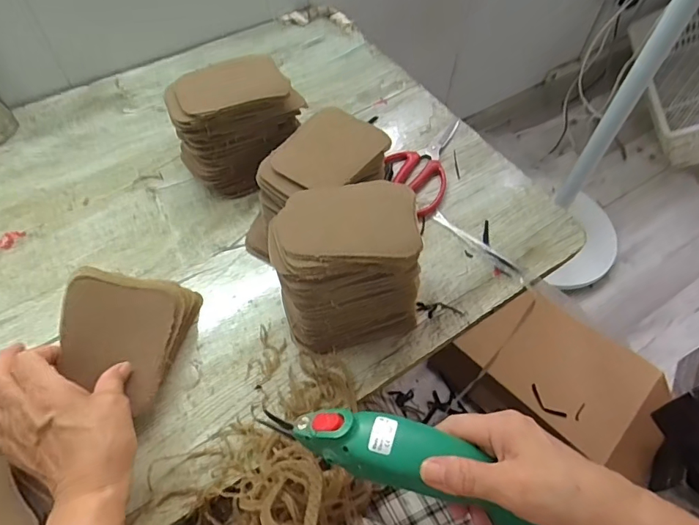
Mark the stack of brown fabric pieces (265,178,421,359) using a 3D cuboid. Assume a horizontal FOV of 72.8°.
[{"bbox_3d":[-0.005,0.000,0.456,0.129,0.119,0.116,-14,57,-11],"label":"stack of brown fabric pieces"}]

